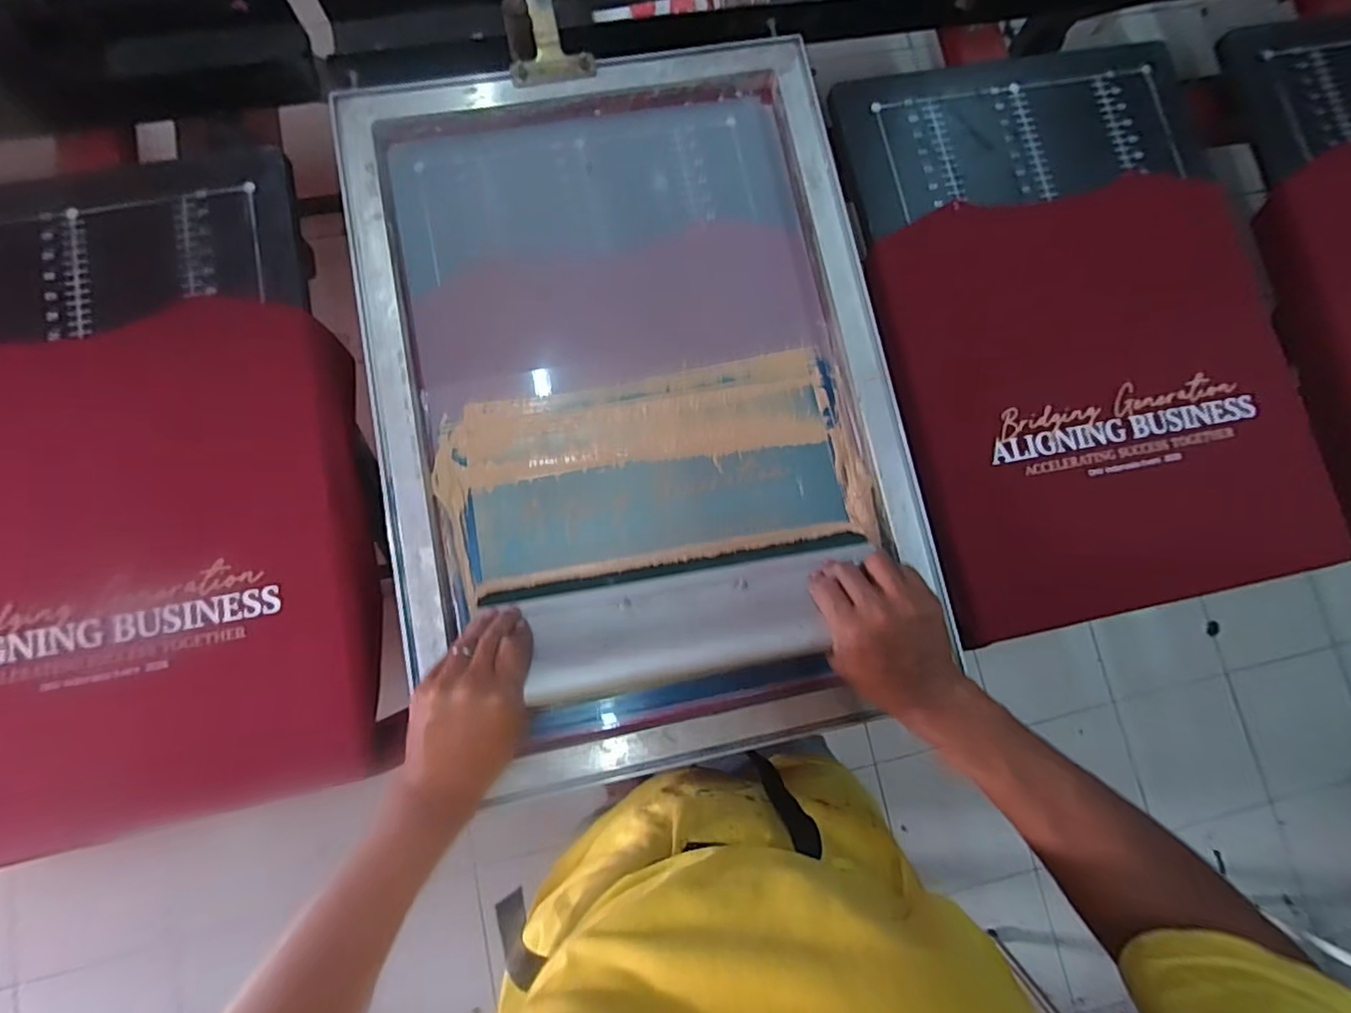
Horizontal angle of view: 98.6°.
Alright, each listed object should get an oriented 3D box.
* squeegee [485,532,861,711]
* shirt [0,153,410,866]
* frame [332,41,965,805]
[{"bbox_3d":[0.011,0.087,0.473,0.296,0.133,0.028,-9,125,-5],"label":"squeegee"},{"bbox_3d":[-0.505,-0.018,0.539,0.406,0.067,0.592,-9,83,-7],"label":"shirt"},{"bbox_3d":[-0.025,-0.107,0.537,0.472,0.049,0.652,-9,84,-5],"label":"frame"}]

